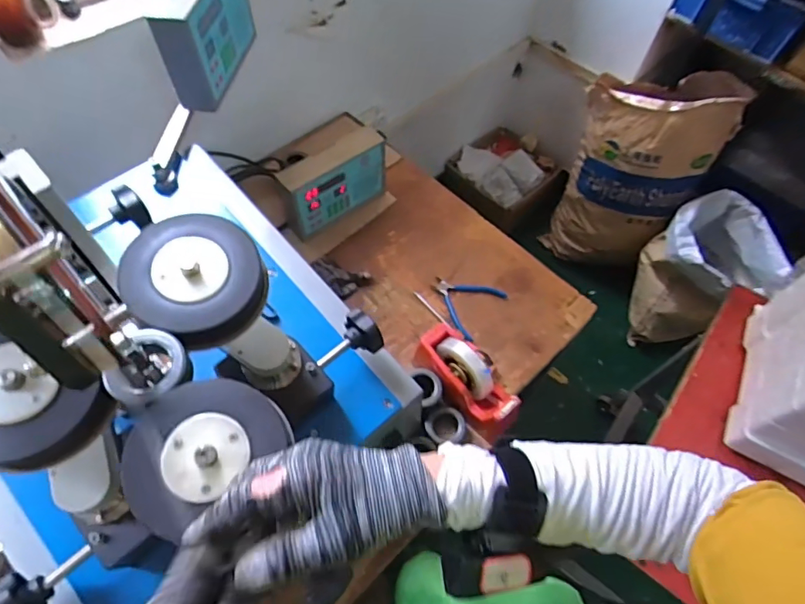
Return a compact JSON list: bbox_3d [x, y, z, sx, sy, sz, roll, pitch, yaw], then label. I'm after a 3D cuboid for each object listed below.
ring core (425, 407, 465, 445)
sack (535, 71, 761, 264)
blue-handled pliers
[{"bbox_3d":[0.073,0.212,0.854,0.067,0.027,0.058,4,60,-1],"label":"ring core"},{"bbox_3d":[0.736,-0.408,1.628,0.382,0.658,0.278,41,66,18],"label":"sack"},{"bbox_3d":[0.118,-0.003,1.007,0.136,0.016,0.138,35,64,15],"label":"blue-handled pliers"}]

